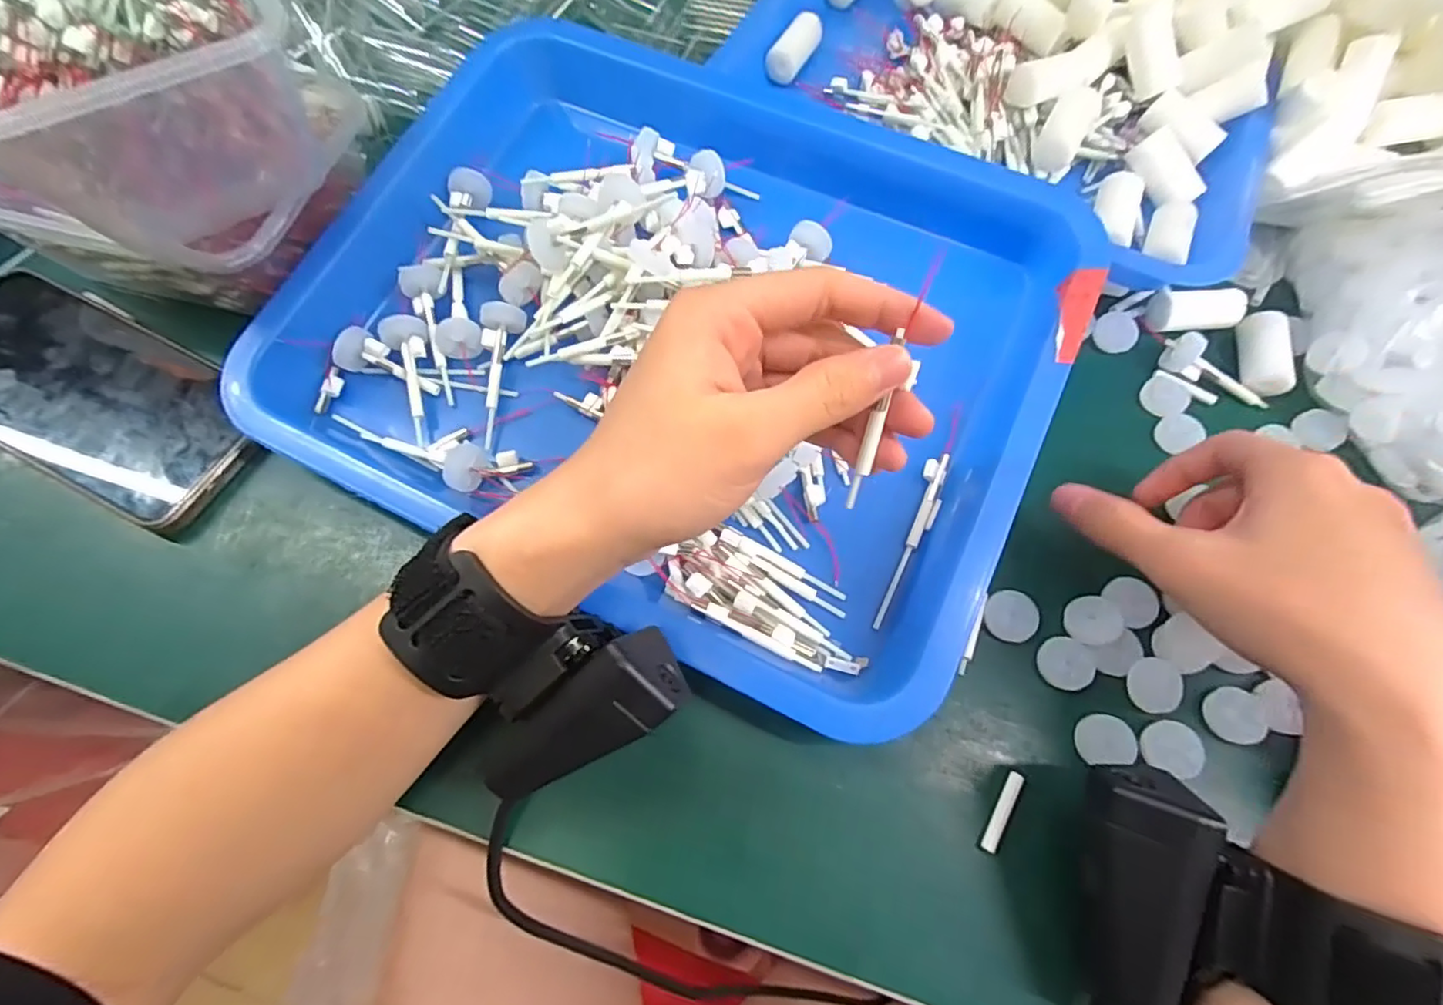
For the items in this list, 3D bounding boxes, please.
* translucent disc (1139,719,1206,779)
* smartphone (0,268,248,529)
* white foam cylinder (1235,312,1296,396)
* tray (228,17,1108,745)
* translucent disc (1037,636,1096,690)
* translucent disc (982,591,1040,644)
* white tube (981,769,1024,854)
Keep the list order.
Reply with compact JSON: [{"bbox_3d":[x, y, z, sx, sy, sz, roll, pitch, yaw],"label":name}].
[{"bbox_3d":[0.178,0.096,0.242,0.019,0.006,0.021,33,70,12],"label":"translucent disc"},{"bbox_3d":[-0.297,-0.054,0.283,0.163,0.013,0.075,26,67,6],"label":"smartphone"},{"bbox_3d":[0.277,-0.076,0.312,0.018,0.014,0.041,9,67,2],"label":"white foam cylinder"},{"bbox_3d":[-0.017,-0.091,0.291,0.331,0.048,0.285,25,71,10],"label":"tray"},{"bbox_3d":[0.143,0.066,0.254,0.021,0.004,0.021,1,67,-1],"label":"translucent disc"},{"bbox_3d":[0.123,0.048,0.263,0.021,0.004,0.021,1,67,-1],"label":"translucent disc"},{"bbox_3d":[0.107,0.117,0.234,0.006,0.004,0.030,31,70,11],"label":"white tube"}]

